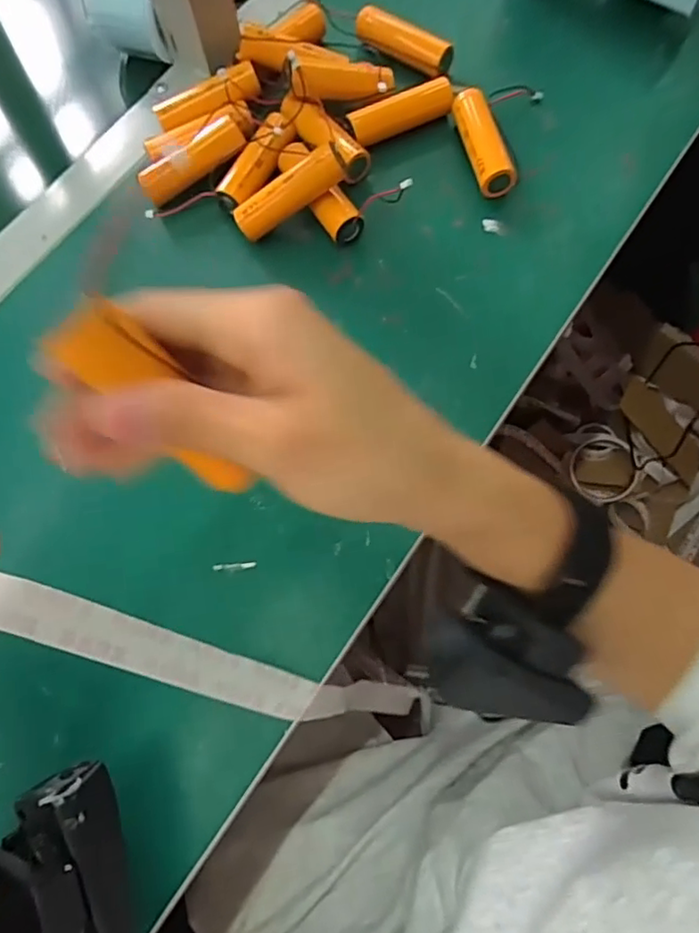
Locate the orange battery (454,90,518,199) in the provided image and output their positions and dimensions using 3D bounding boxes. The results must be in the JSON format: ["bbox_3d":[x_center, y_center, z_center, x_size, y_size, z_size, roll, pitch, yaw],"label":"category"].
[{"bbox_3d":[0.085,-0.208,0.377,0.024,0.020,0.075,-11,70,-1],"label":"orange battery"}]

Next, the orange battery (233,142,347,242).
[{"bbox_3d":[-0.035,-0.162,0.346,0.071,0.017,0.016,-27,69,19],"label":"orange battery"}]

